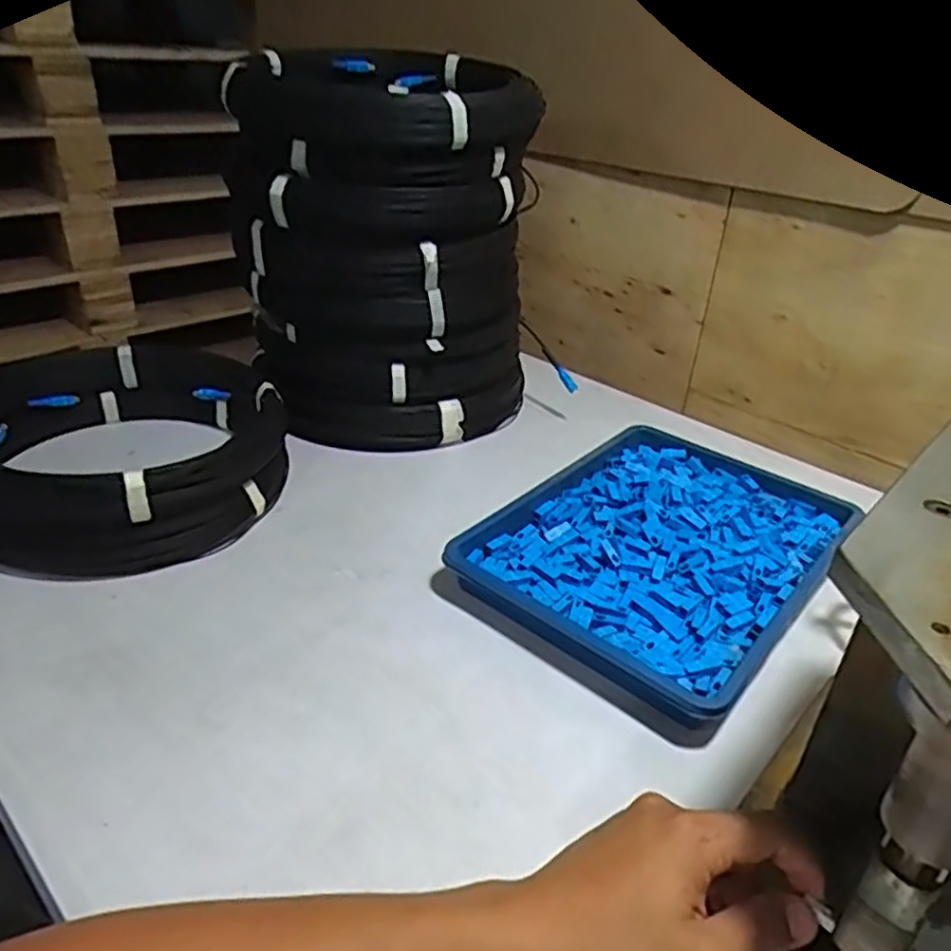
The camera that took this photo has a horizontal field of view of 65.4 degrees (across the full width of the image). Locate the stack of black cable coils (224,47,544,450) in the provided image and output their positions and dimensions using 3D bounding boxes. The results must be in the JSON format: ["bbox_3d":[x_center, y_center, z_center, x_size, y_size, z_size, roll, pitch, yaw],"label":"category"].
[{"bbox_3d":[-0.093,-0.239,0.796,0.272,0.354,0.269,-4,31,-12],"label":"stack of black cable coils"}]

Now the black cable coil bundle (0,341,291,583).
[{"bbox_3d":[-0.307,-0.020,0.668,0.261,0.105,0.264,-3,31,-11],"label":"black cable coil bundle"}]

